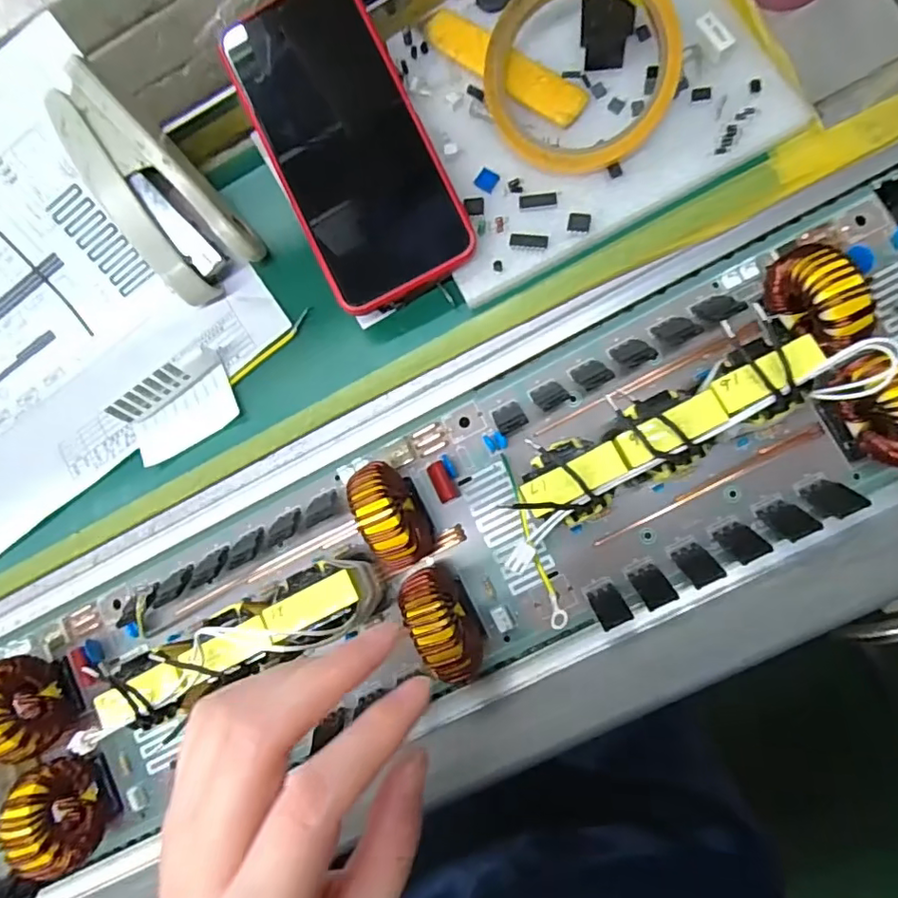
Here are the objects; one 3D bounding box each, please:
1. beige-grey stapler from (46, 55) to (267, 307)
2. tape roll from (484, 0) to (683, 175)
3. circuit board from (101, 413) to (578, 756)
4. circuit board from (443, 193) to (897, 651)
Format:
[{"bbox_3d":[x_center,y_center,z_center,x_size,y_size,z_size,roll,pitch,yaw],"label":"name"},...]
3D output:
[{"bbox_3d":[-0.154,-0.136,0.305,0.051,0.027,0.114,-35,110,5],"label":"beige-grey stapler"},{"bbox_3d":[0.063,-0.186,0.288,0.089,0.025,0.093,0,93,4],"label":"tape roll"},{"bbox_3d":[-0.069,0.086,0.291,0.241,0.053,0.127,-26,91,5],"label":"circuit board"},{"bbox_3d":[0.121,-0.011,0.270,0.264,0.051,0.129,-26,91,5],"label":"circuit board"}]

